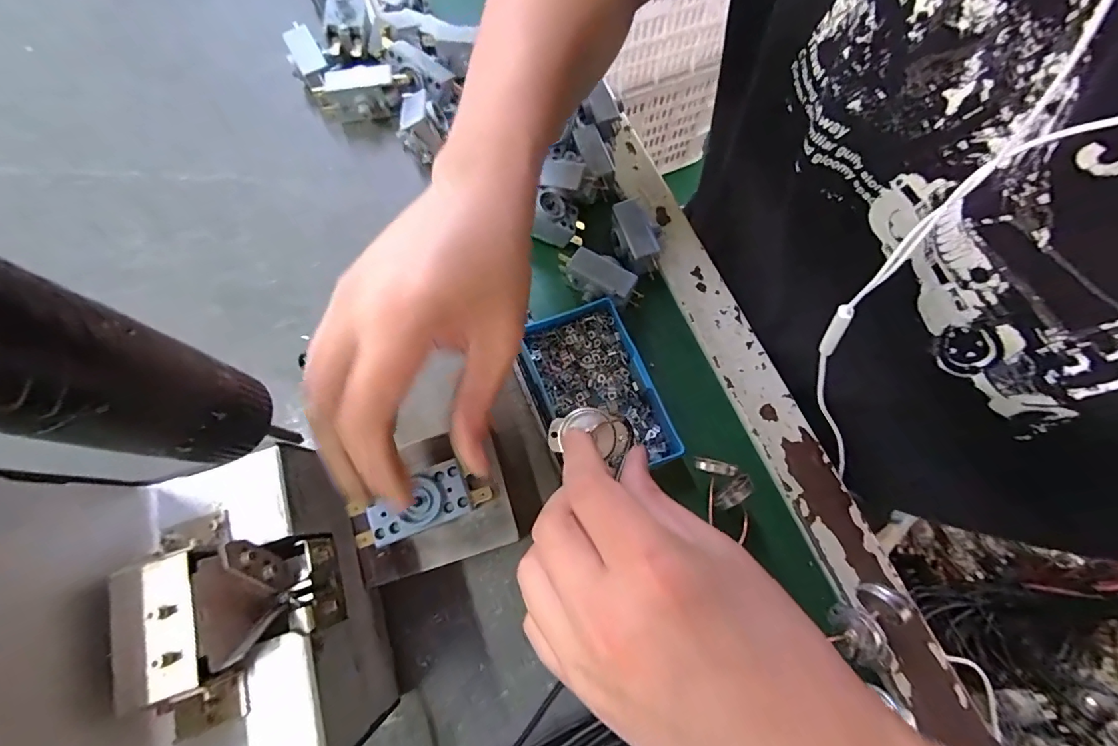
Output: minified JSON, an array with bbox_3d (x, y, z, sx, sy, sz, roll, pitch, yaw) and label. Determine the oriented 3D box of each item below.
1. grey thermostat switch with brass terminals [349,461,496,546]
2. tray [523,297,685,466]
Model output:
[{"bbox_3d":[-0.068,0.064,0.233,0.063,0.012,0.027,-23,74,-15],"label":"grey thermostat switch with brass terminals"},{"bbox_3d":[0.026,0.010,0.309,0.067,0.024,0.114,-24,73,-8],"label":"tray"}]

